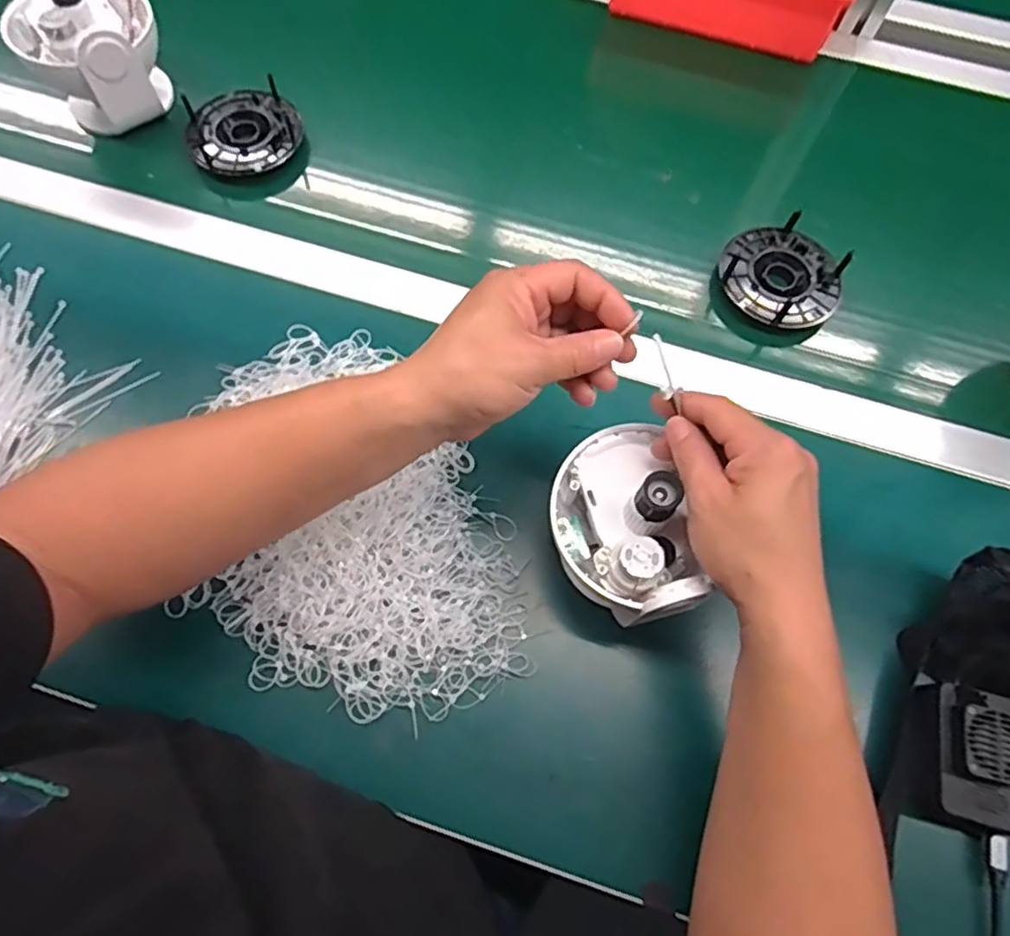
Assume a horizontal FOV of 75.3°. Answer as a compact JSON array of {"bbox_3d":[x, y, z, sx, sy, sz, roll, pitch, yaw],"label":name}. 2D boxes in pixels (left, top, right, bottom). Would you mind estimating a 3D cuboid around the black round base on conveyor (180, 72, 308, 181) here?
[{"bbox_3d":[-0.240,-0.307,0.606,0.101,0.022,0.098,1,68,-2],"label":"black round base on conveyor"}]

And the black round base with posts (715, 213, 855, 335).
[{"bbox_3d":[0.235,-0.163,0.567,0.099,0.042,0.099,24,69,7],"label":"black round base with posts"}]

